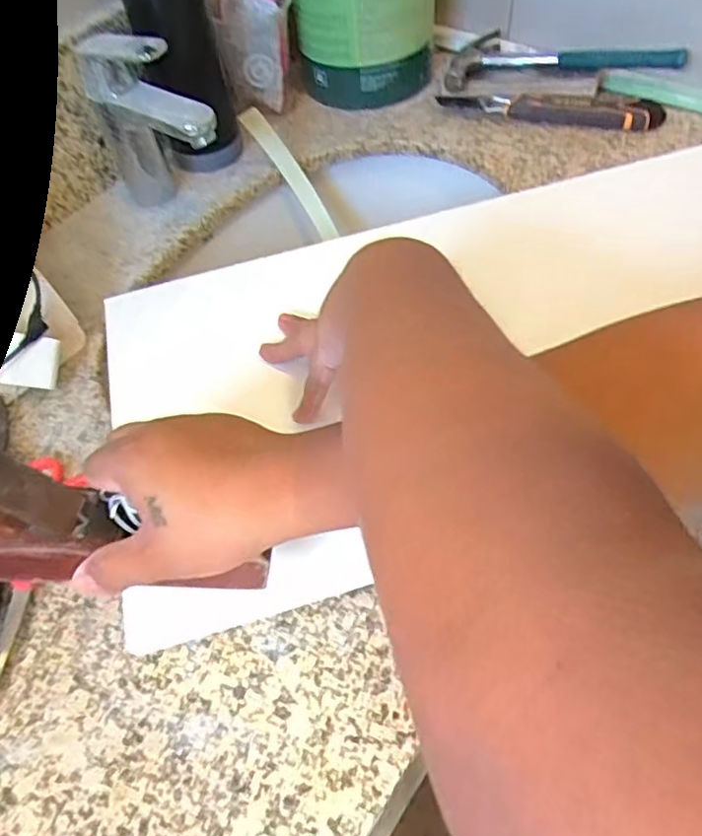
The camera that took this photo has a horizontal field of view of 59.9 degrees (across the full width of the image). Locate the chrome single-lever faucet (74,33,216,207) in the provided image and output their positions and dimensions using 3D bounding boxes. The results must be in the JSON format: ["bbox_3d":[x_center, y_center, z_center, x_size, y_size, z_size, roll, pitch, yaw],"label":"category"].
[{"bbox_3d":[-0.183,-0.264,0.577,0.053,0.168,0.146,-41,60,-21],"label":"chrome single-lever faucet"}]

